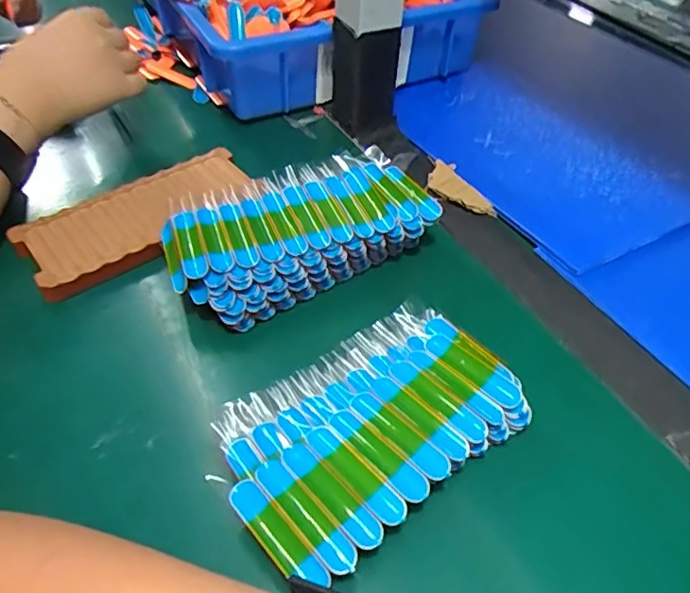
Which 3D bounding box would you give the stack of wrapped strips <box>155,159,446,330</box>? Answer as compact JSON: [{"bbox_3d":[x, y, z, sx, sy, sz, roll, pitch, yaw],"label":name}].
[{"bbox_3d":[-0.027,-0.043,0.399,0.179,0.040,0.078,-21,50,-21],"label":"stack of wrapped strips"}]

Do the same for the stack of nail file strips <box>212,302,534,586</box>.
[{"bbox_3d":[0.013,0.067,0.312,0.157,0.018,0.102,-30,54,-27],"label":"stack of nail file strips"}]

